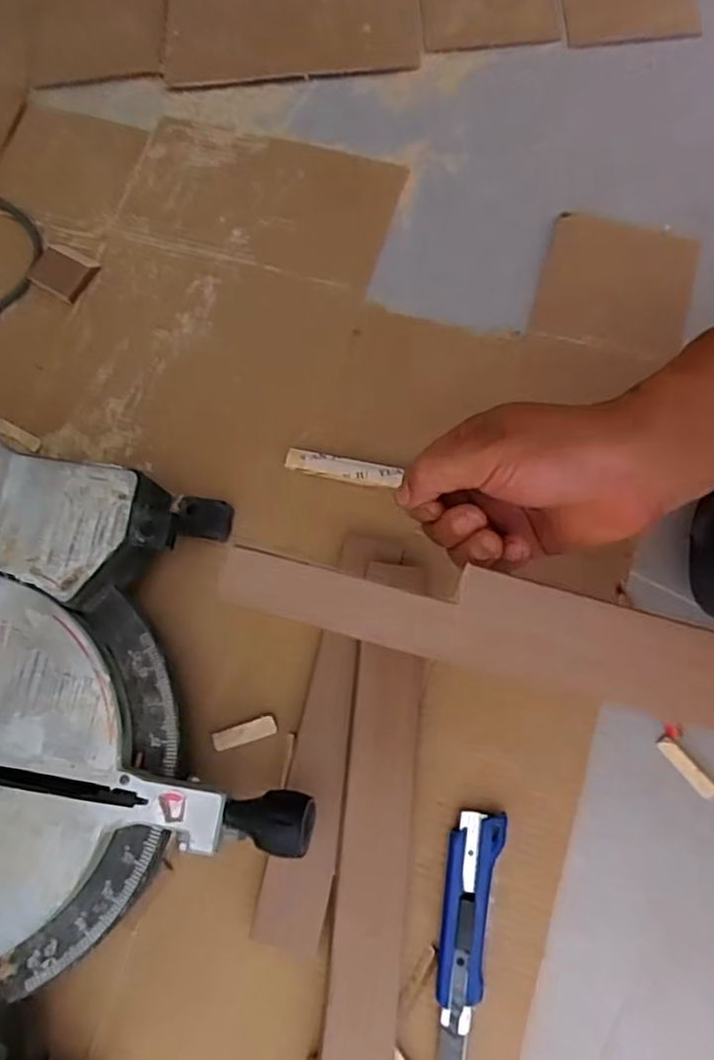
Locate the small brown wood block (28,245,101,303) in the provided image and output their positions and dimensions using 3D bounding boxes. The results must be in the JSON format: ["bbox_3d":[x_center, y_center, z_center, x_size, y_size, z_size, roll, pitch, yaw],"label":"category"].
[{"bbox_3d":[-0.278,-0.243,0.649,0.056,0.014,0.044,26,77,9],"label":"small brown wood block"}]

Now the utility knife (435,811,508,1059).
[{"bbox_3d":[0.074,0.287,0.481,0.035,0.014,0.170,11,75,5],"label":"utility knife"}]

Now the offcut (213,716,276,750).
[{"bbox_3d":[-0.086,0.154,0.520,0.049,0.004,0.015,-19,75,-3],"label":"offcut"}]

